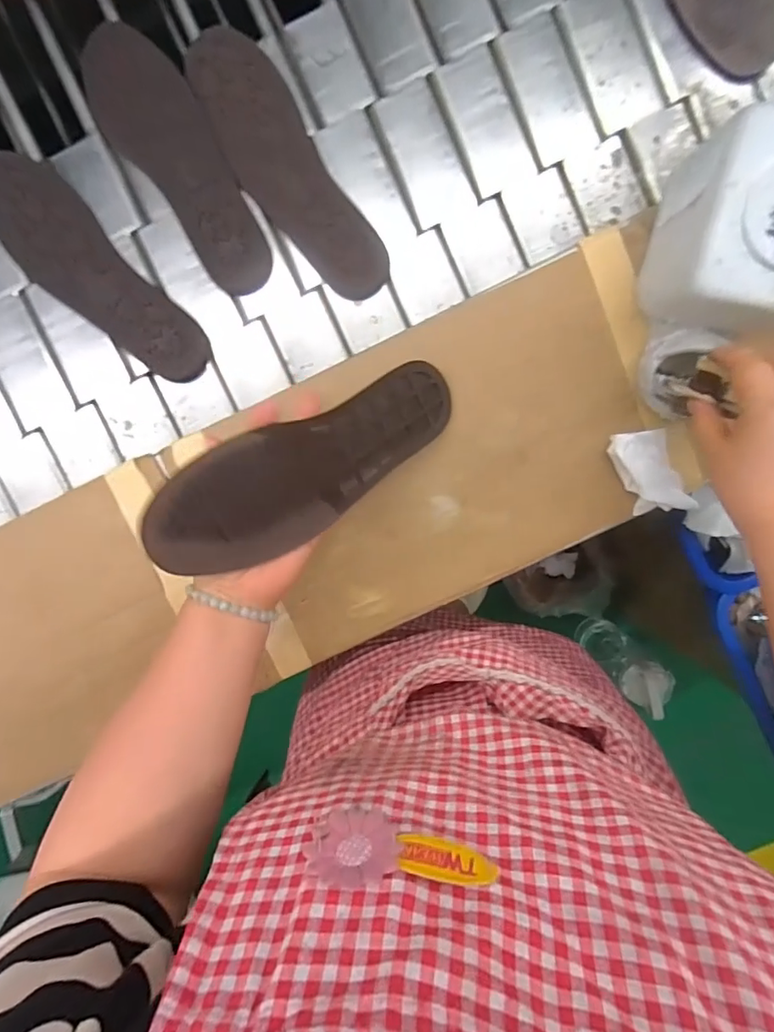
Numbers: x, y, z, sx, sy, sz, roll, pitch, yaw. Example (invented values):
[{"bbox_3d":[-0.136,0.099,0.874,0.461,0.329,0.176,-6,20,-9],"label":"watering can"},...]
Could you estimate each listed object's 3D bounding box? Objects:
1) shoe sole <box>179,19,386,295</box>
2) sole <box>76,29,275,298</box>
[{"bbox_3d":[-0.095,-0.326,0.489,0.078,0.013,0.266,-32,98,6],"label":"shoe sole"},{"bbox_3d":[-0.194,-0.338,0.490,0.084,0.014,0.255,-37,97,7],"label":"sole"}]

